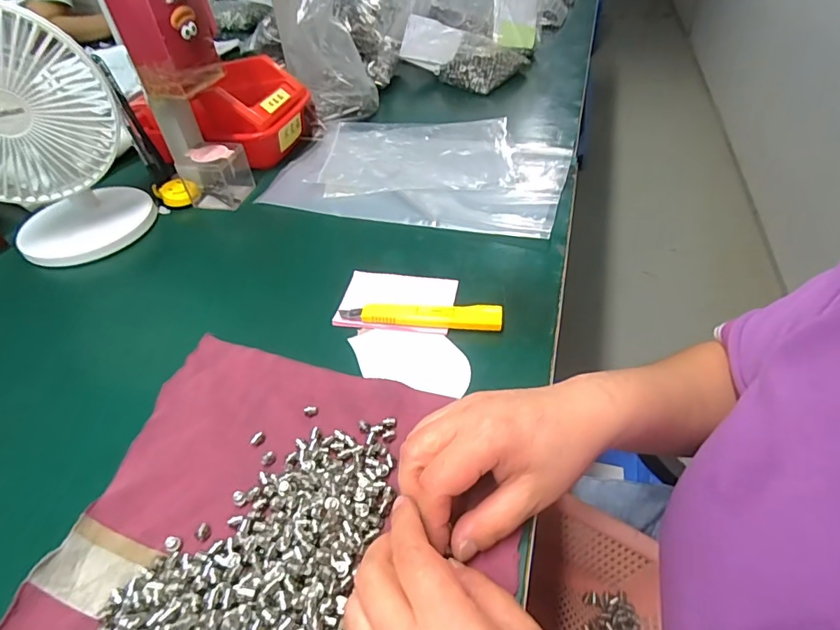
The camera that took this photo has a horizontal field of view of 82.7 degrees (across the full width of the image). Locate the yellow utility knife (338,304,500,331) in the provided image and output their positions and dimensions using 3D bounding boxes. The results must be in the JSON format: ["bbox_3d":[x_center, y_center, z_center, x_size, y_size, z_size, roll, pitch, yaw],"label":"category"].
[{"bbox_3d":[0.001,0.001,0.387,0.129,0.013,0.018,1,44,6],"label":"yellow utility knife"}]

